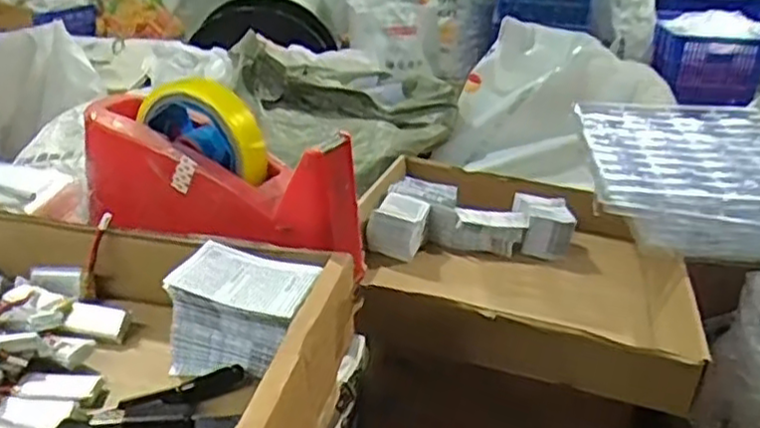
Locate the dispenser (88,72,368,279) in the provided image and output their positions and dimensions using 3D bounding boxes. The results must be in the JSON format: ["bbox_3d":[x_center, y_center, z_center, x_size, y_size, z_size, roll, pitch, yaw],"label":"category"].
[{"bbox_3d":[-0.107,-0.029,0.446,0.201,0.093,0.074,15,28,24],"label":"dispenser"}]

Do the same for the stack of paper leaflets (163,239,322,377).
[{"bbox_3d":[-0.075,0.053,0.392,0.071,0.050,0.054,7,26,9],"label":"stack of paper leaflets"}]

